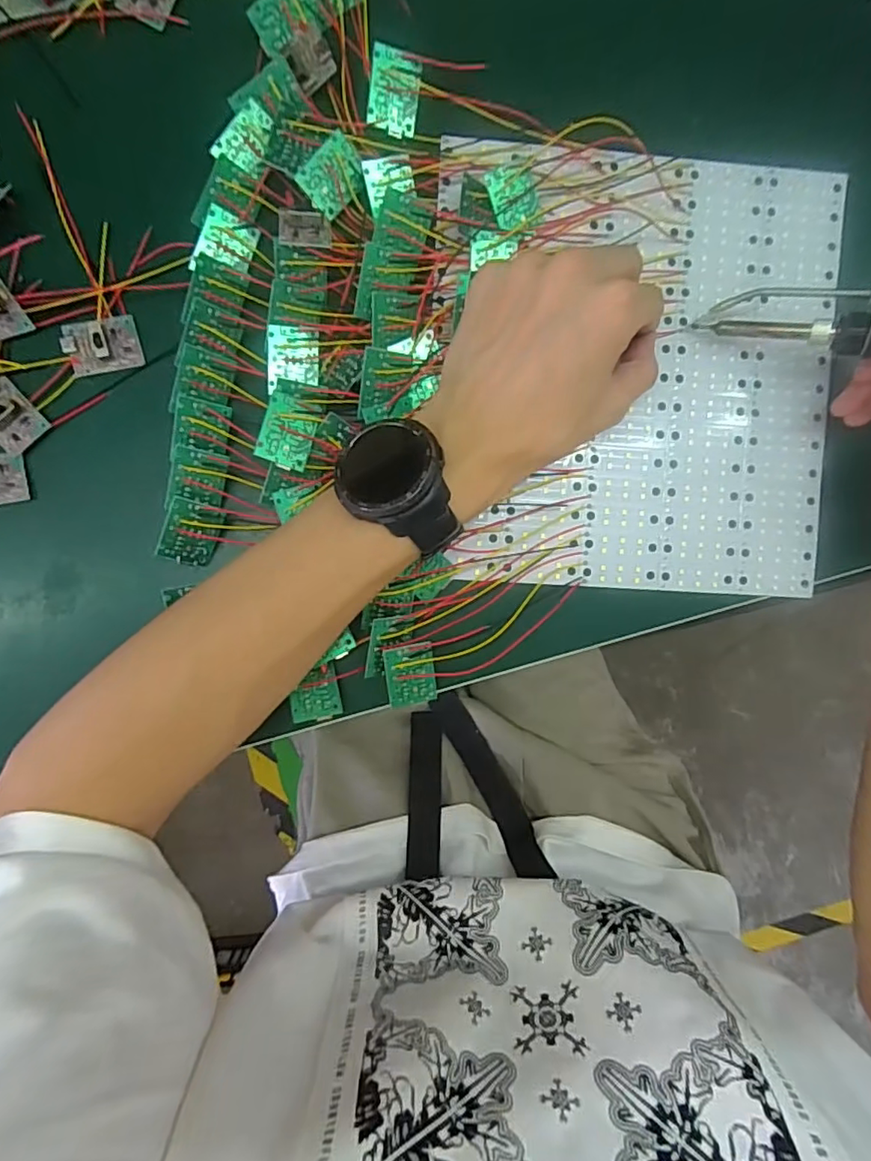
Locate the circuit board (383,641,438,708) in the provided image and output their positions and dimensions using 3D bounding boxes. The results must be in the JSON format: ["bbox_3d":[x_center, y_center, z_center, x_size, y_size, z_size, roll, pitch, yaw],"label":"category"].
[{"bbox_3d":[-0.013,0.051,0.307,0.025,0.004,0.034,-11,108,-12],"label":"circuit board"}]

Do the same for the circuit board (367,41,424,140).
[{"bbox_3d":[-0.021,-0.254,0.296,0.026,0.004,0.036,2,108,-21],"label":"circuit board"}]

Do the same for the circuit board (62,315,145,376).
[{"bbox_3d":[-0.175,-0.124,0.298,0.036,0.012,0.027,-15,93,-2],"label":"circuit board"}]

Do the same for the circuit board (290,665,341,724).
[{"bbox_3d":[-0.063,0.060,0.301,0.025,0.004,0.027,-5,72,-22],"label":"circuit board"}]

